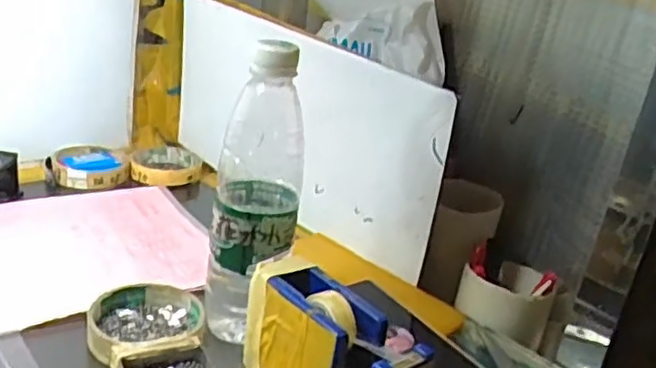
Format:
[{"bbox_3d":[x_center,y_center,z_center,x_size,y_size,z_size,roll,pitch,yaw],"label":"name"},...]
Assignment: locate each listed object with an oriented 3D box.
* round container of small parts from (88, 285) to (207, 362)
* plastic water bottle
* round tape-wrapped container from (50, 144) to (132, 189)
[{"bbox_3d":[-0.135,0.103,0.499,0.081,0.023,0.086,7,21,-3],"label":"round container of small parts"},{"bbox_3d":[-0.052,0.009,0.493,0.060,0.227,0.067,7,21,-3],"label":"plastic water bottle"},{"bbox_3d":[-0.274,-0.023,0.771,0.082,0.021,0.083,-2,23,-24],"label":"round tape-wrapped container"}]

